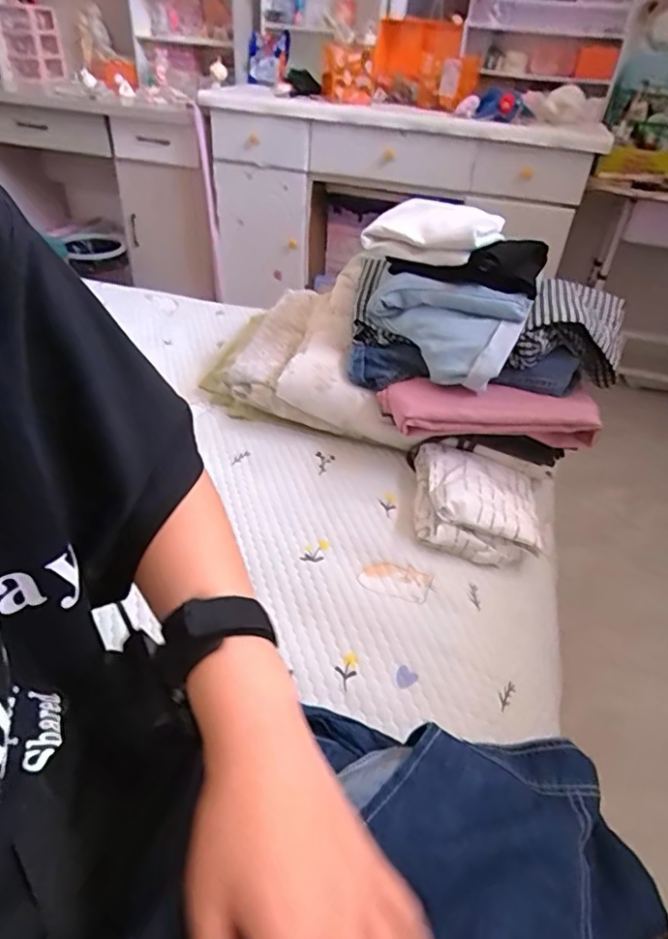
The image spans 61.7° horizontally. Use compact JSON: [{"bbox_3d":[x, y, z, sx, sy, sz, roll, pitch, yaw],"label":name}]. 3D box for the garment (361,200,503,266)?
[{"bbox_3d":[0.138,-0.325,0.751,0.142,0.046,0.174,19,41,17],"label":"garment"}]

